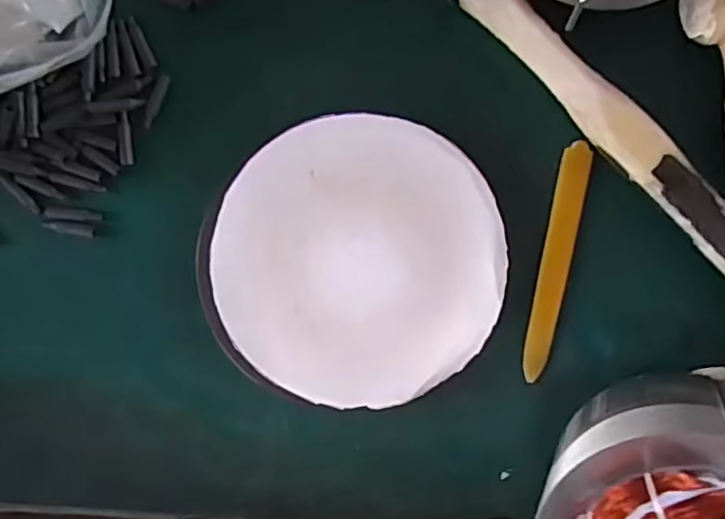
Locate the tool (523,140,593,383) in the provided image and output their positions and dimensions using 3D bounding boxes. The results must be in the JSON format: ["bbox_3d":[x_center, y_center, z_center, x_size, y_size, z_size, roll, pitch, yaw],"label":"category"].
[{"bbox_3d":[0.132,0.003,0.433,0.019,0.004,0.161,9,98,2],"label":"tool"}]

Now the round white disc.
[{"bbox_3d":[-0.004,0.002,0.433,0.189,0.015,0.188,0,98,3],"label":"round white disc"}]

